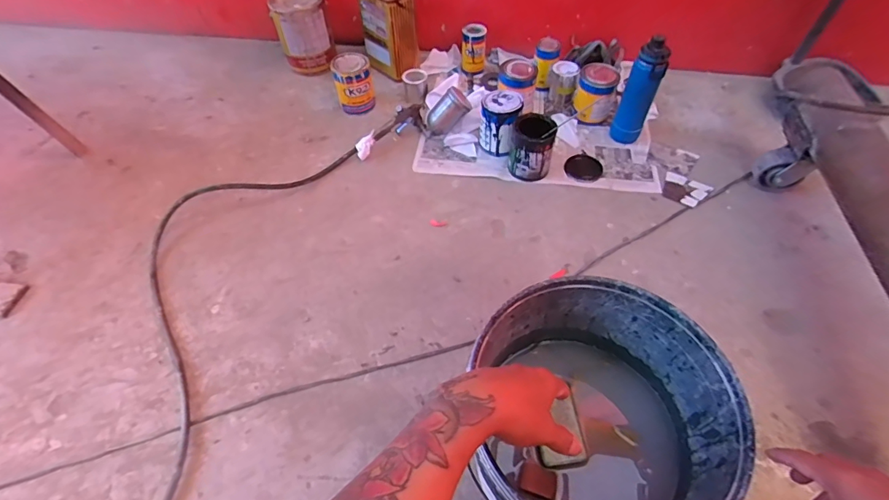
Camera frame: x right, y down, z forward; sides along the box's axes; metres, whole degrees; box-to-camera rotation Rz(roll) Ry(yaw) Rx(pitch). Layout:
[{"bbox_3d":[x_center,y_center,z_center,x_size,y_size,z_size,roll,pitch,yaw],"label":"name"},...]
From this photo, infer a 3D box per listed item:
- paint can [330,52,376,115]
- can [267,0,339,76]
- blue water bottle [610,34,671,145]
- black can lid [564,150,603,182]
[{"bbox_3d":[-0.256,-0.466,1.295,0.106,0.151,0.096,-8,53,-6],"label":"paint can"},{"bbox_3d":[-0.430,-0.665,1.403,0.154,0.217,0.151,-17,55,-12],"label":"can"},{"bbox_3d":[0.478,-0.376,1.129,0.075,0.263,0.085,19,55,14],"label":"blue water bottle"},{"bbox_3d":[0.363,-0.215,1.178,0.099,0.014,0.096,0,53,0],"label":"black can lid"}]

